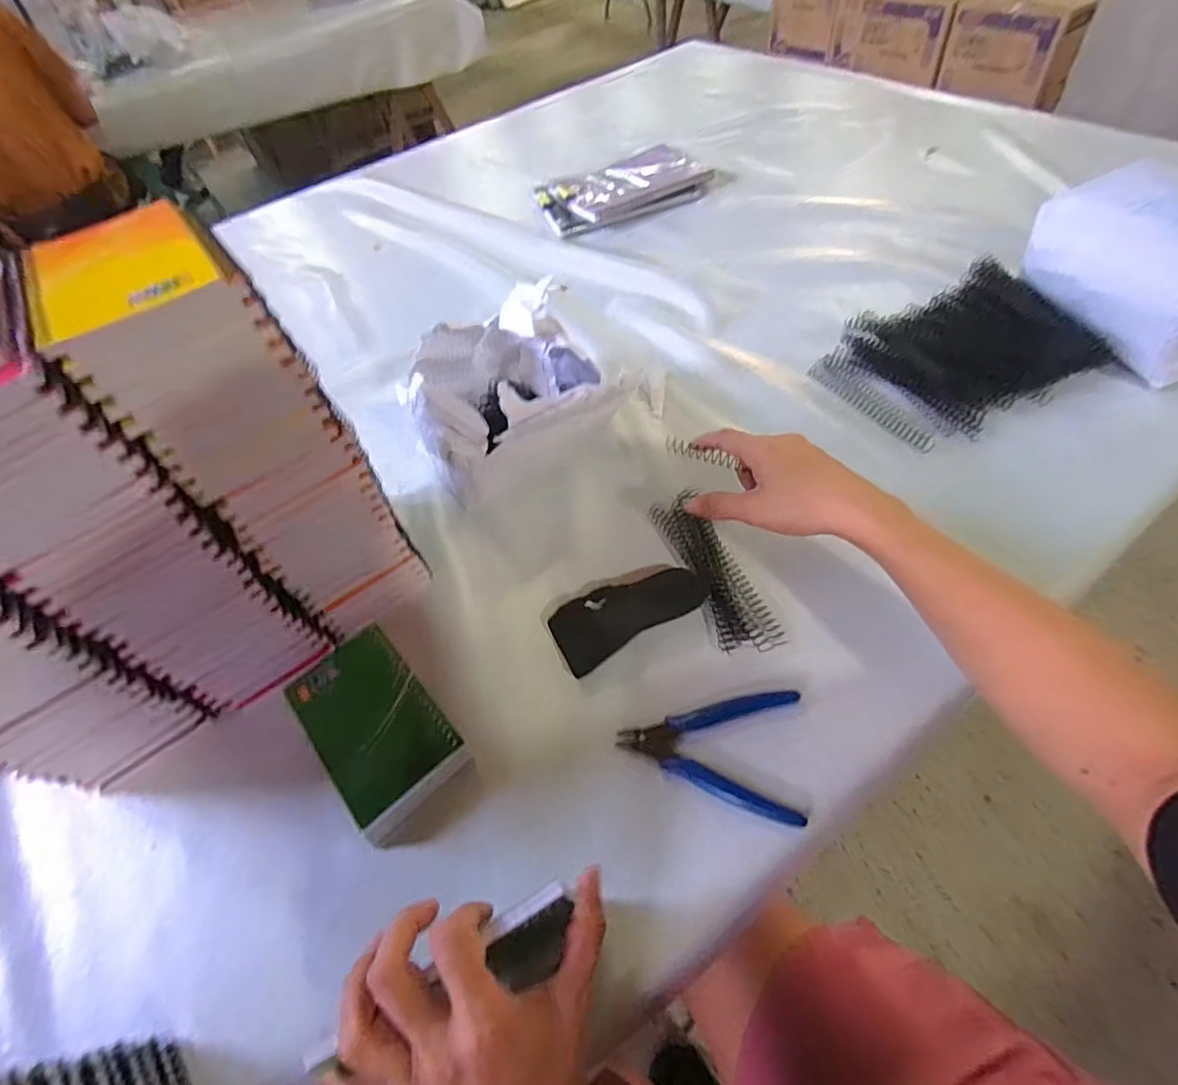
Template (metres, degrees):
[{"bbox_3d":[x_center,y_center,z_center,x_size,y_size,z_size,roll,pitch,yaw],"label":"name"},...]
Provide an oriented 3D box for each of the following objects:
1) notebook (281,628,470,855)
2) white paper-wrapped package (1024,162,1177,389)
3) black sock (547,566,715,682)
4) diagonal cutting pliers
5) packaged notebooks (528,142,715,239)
[{"bbox_3d":[-0.150,0.130,0.408,0.078,0.038,0.142,-38,58,-17],"label":"notebook"},{"bbox_3d":[0.495,-0.248,0.505,0.092,0.105,0.201,-19,55,-5],"label":"white paper-wrapped package"},{"bbox_3d":[0.032,0.056,0.456,0.122,0.017,0.054,-29,56,-12],"label":"black sock"},{"bbox_3d":[0.081,0.133,0.385,0.115,0.013,0.082,7,57,13],"label":"diagonal cutting pliers"},{"bbox_3d":[0.050,-0.529,0.852,0.245,0.046,0.147,-22,55,-7],"label":"packaged notebooks"}]

